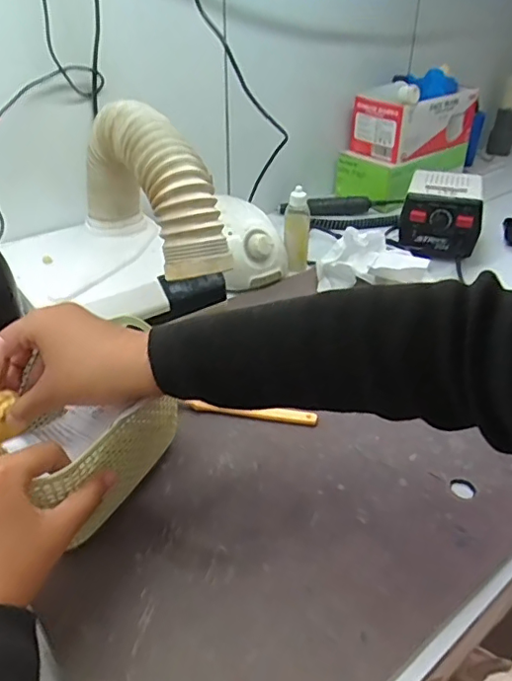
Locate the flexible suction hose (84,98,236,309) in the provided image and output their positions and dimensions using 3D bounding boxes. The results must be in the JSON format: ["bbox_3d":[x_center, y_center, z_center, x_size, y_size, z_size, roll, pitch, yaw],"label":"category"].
[{"bbox_3d":[-0.097,-0.144,0.526,0.061,0.130,0.225,-20,38,-27],"label":"flexible suction hose"}]

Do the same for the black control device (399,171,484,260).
[{"bbox_3d":[0.269,-0.184,0.792,0.108,0.084,0.124,12,36,17],"label":"black control device"}]

